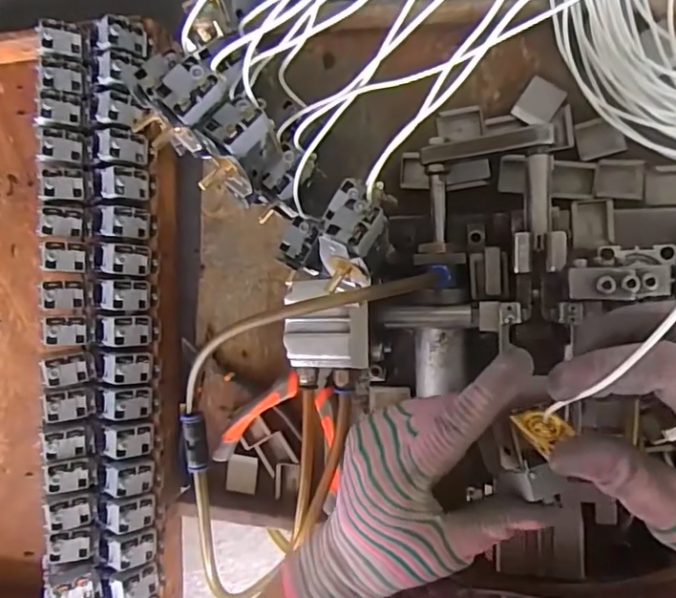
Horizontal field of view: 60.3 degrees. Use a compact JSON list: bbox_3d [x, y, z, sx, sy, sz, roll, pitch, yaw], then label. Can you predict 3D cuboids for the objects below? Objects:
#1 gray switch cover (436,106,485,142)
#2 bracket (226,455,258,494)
[{"bbox_3d":[0.089,-0.127,0.422,0.033,0.016,0.021,-8,88,13],"label":"gray switch cover"},{"bbox_3d":[-0.078,0.140,0.468,0.024,0.009,0.030,8,91,13],"label":"bracket"}]

